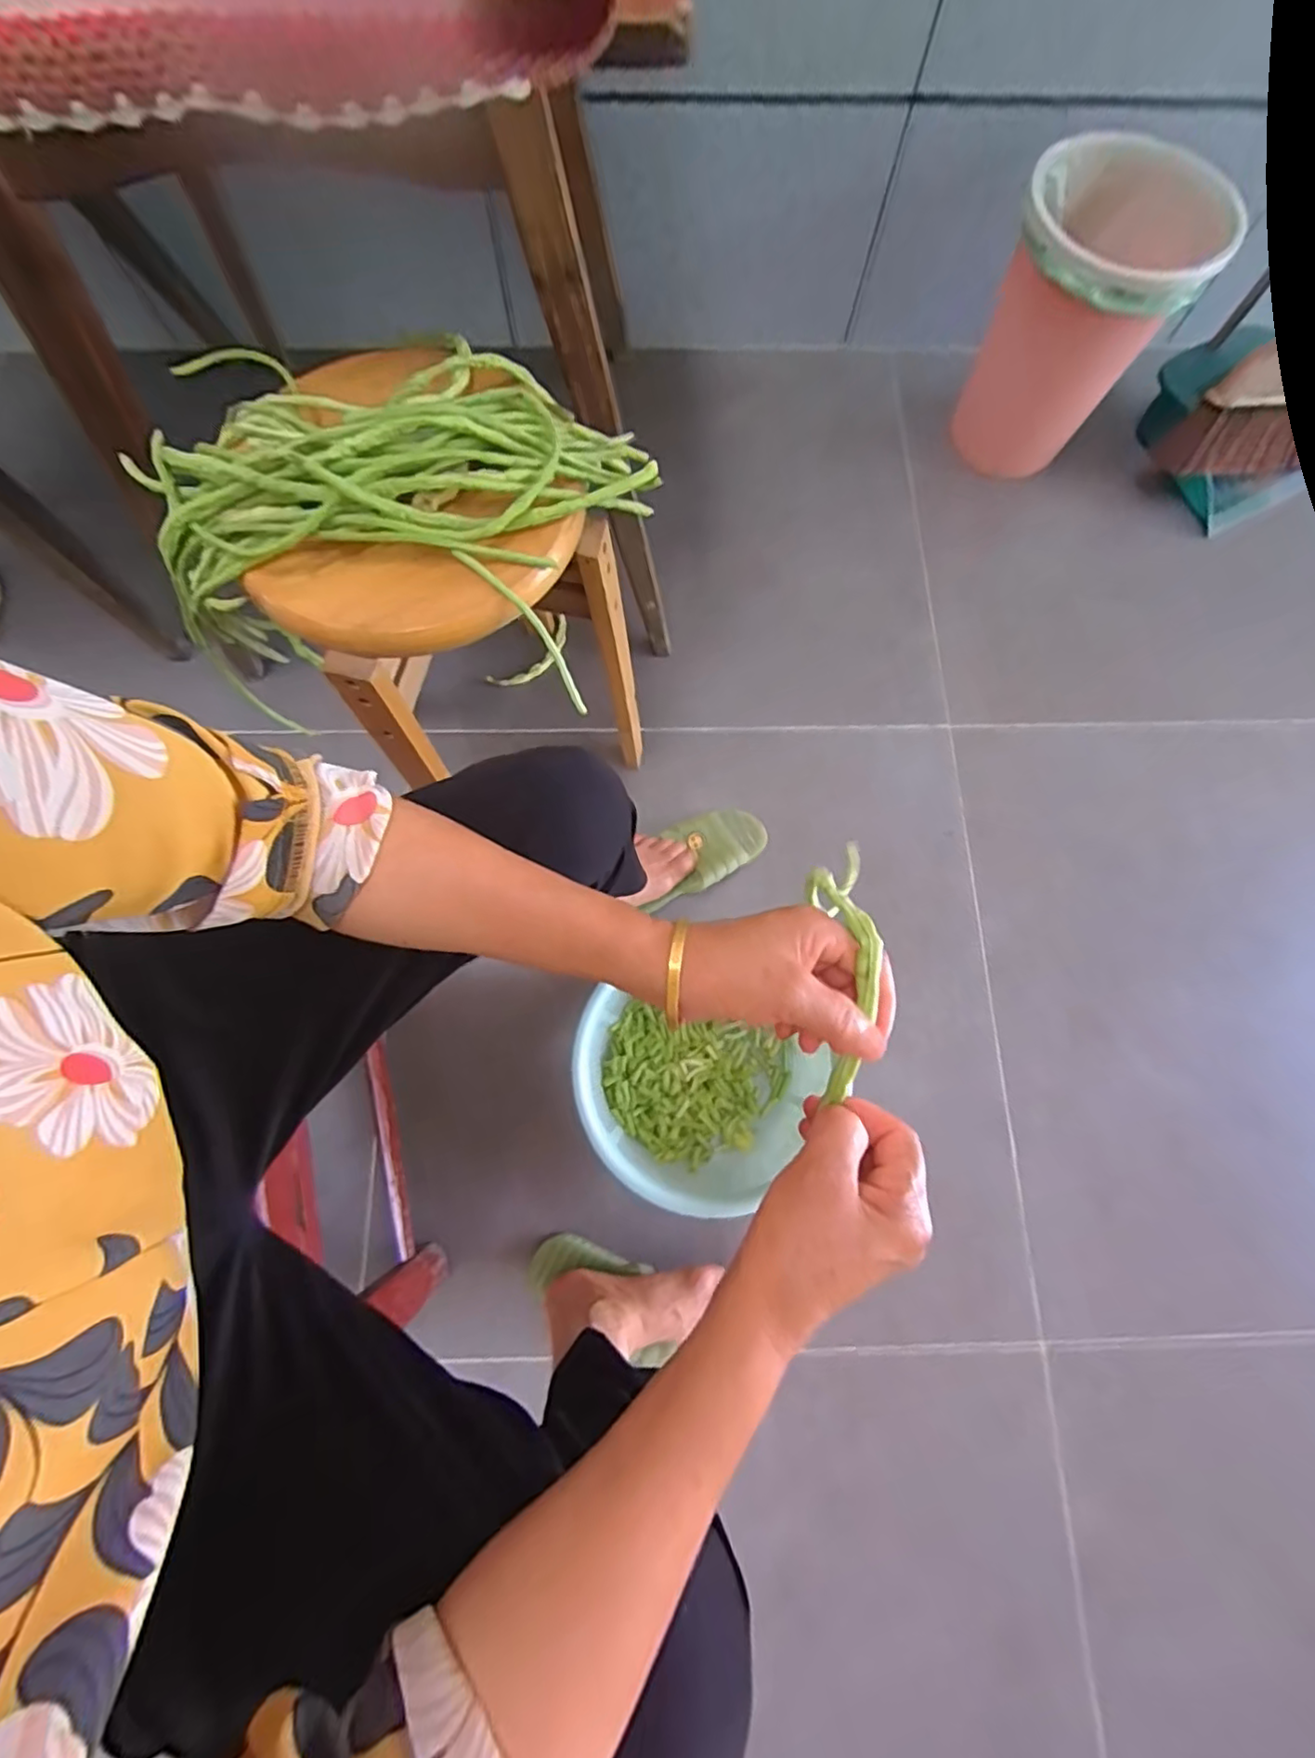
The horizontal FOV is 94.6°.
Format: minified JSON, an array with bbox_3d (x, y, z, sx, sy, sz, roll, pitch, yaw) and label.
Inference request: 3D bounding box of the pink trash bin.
[{"bbox_3d":[0.609,-0.827,0.940,0.248,0.353,0.228,30,77,7],"label":"pink trash bin"}]

